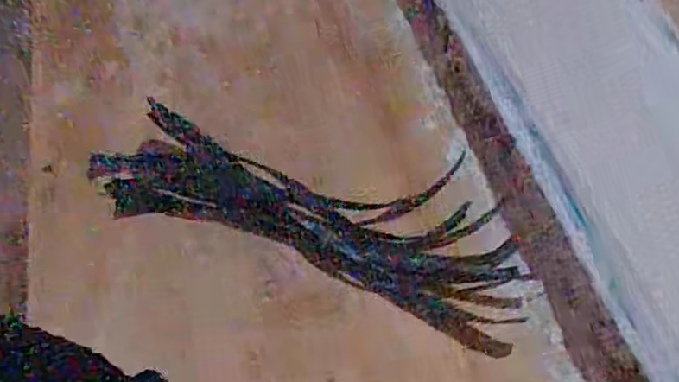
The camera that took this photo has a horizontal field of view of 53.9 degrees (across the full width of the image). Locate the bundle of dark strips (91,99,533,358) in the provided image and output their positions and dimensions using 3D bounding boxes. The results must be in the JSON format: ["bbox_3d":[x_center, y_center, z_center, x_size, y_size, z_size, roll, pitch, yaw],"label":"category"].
[{"bbox_3d":[-0.019,0.011,0.527,0.325,0.035,0.123,17,54,10],"label":"bundle of dark strips"}]

